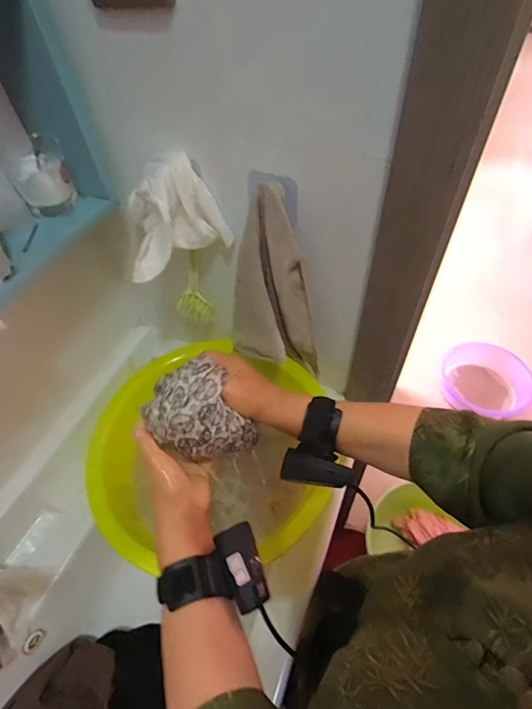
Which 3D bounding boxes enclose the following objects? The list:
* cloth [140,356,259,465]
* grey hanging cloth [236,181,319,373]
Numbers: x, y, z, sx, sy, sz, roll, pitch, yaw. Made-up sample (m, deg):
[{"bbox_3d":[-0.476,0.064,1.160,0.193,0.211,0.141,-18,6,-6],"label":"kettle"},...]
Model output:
[{"bbox_3d":[-0.072,0.054,0.395,0.098,0.064,0.086,-17,53,-10],"label":"cloth"},{"bbox_3d":[0.006,-0.068,0.497,0.124,0.263,0.072,19,55,18],"label":"grey hanging cloth"}]

